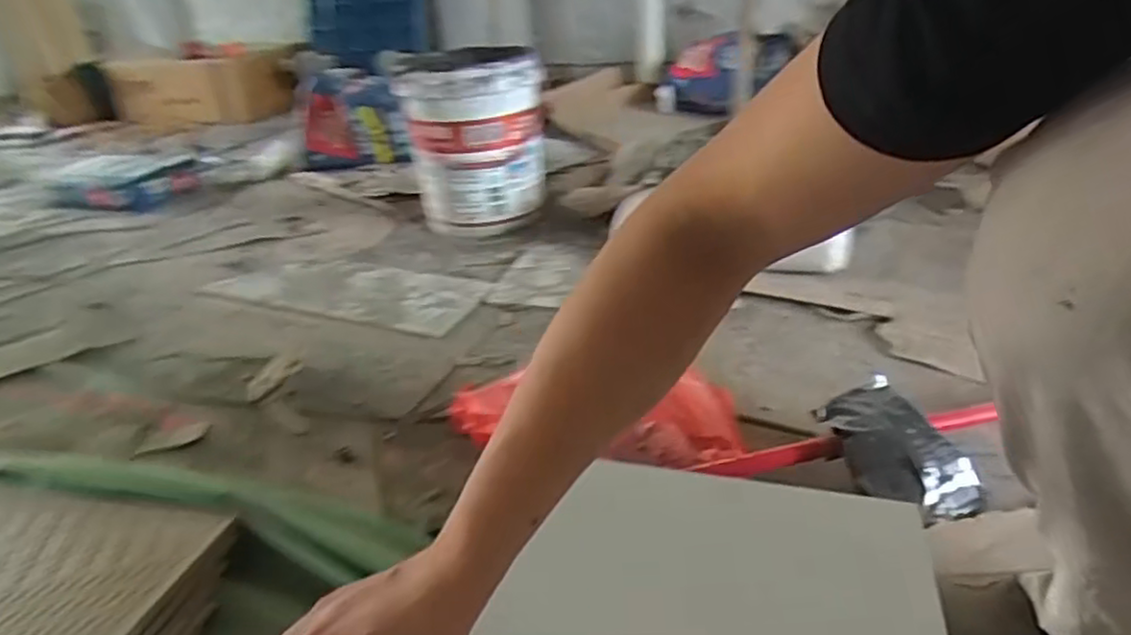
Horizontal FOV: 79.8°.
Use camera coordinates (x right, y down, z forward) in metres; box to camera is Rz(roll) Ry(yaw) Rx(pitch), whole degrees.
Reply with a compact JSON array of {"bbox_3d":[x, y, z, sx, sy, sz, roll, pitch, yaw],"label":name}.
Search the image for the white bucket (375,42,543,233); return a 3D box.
[{"bbox_3d":[-0.193,-0.399,1.488,0.284,0.363,0.284,-3,29,1],"label":"white bucket"}]

